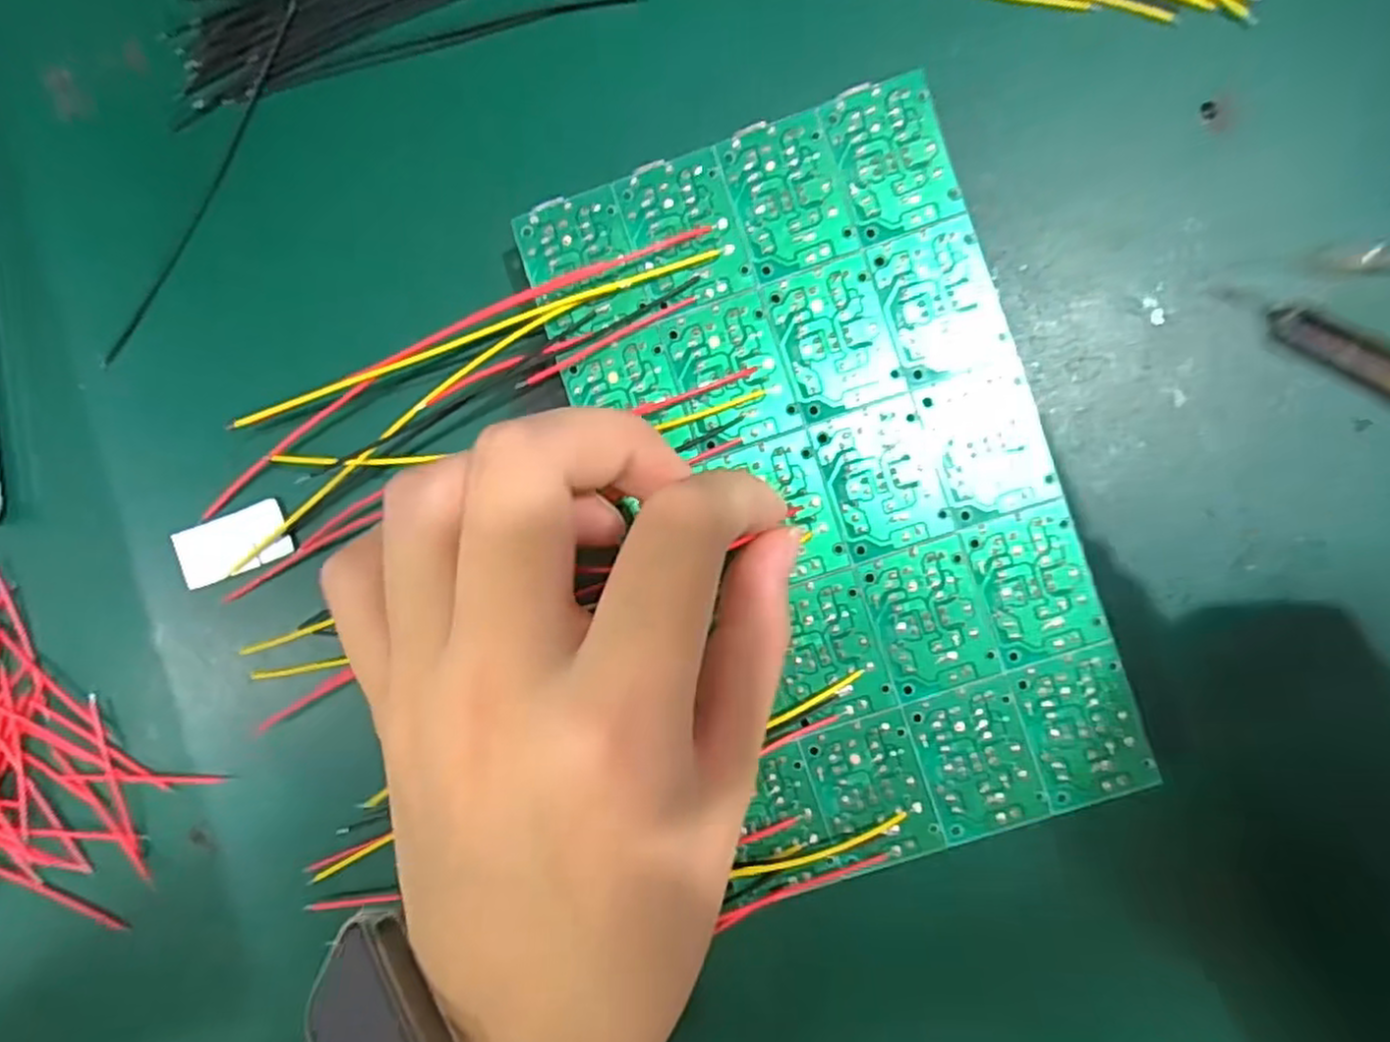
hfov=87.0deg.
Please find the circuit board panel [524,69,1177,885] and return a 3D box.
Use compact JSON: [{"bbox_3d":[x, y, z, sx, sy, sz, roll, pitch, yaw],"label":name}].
[{"bbox_3d":[0.032,-0.007,0.172,0.099,0.004,0.171,-18,90,3],"label":"circuit board panel"}]

